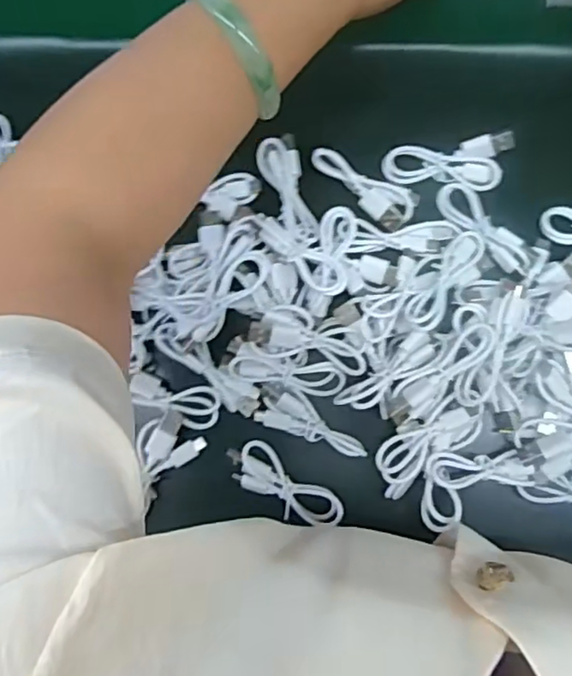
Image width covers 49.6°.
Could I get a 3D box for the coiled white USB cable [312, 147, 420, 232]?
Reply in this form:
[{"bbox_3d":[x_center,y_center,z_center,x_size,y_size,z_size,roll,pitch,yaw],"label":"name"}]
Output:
[{"bbox_3d":[0.046,-0.092,0.380,0.069,0.010,0.027,28,88,8],"label":"coiled white USB cable"}]

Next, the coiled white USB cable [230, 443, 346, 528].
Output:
[{"bbox_3d":[-0.001,0.089,0.368,0.075,0.010,0.028,35,89,8],"label":"coiled white USB cable"}]

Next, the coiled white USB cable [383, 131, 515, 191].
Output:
[{"bbox_3d":[0.099,-0.107,0.379,0.076,0.012,0.030,-3,84,6],"label":"coiled white USB cable"}]

